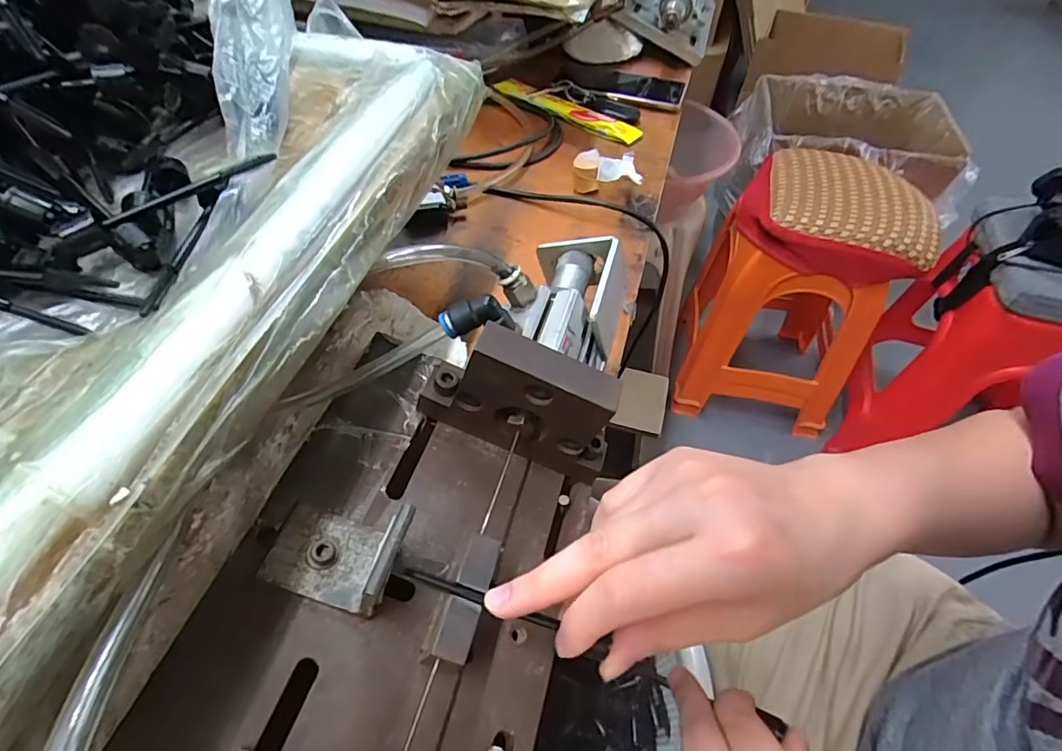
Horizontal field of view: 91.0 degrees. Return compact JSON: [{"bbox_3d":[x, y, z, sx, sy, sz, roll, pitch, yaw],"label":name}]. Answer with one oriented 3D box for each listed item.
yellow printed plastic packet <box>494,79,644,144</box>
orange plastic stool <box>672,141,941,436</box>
[{"bbox_3d":[0.041,-0.318,0.621,0.196,0.011,0.035,31,56,22],"label":"yellow printed plastic packet"},{"bbox_3d":[0.538,-0.175,1.121,0.328,0.494,0.322,10,51,7],"label":"orange plastic stool"}]

